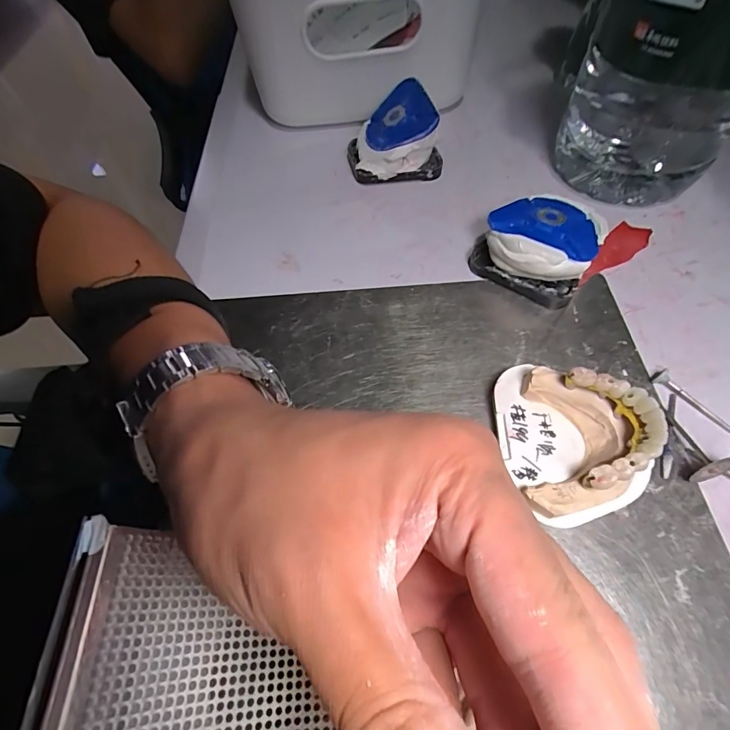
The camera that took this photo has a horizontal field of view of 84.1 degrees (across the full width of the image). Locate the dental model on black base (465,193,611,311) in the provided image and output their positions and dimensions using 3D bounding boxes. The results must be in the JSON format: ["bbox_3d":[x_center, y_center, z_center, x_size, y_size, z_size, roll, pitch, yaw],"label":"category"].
[{"bbox_3d":[0.110,-0.080,0.255,0.066,0.034,0.069,30,66,20],"label":"dental model on black base"}]

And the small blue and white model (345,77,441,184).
[{"bbox_3d":[0.021,-0.179,0.314,0.067,0.048,0.061,-7,60,1],"label":"small blue and white model"}]

